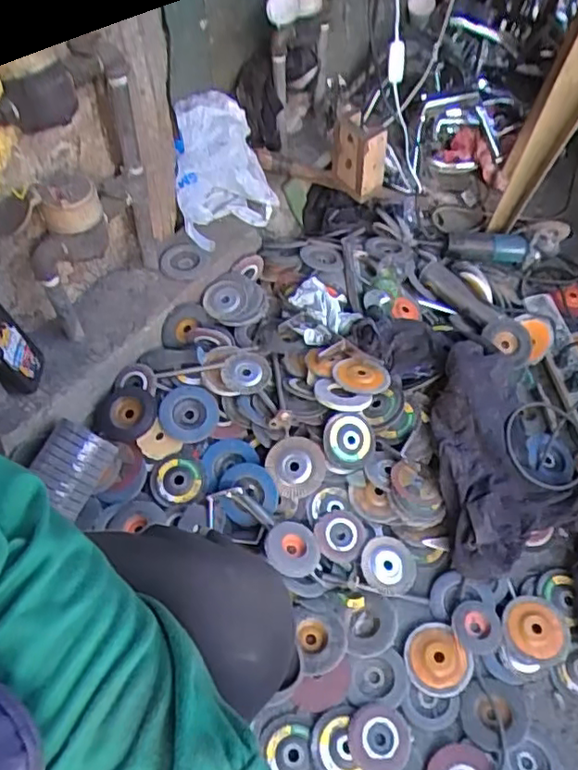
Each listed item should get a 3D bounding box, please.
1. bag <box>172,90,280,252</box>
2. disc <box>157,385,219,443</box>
[{"bbox_3d":[-0.122,-0.409,1.182,0.183,0.181,0.265,-7,56,-5],"label":"bag"},{"bbox_3d":[-0.169,0.048,1.032,0.096,0.014,0.094,1,77,-2],"label":"disc"}]

